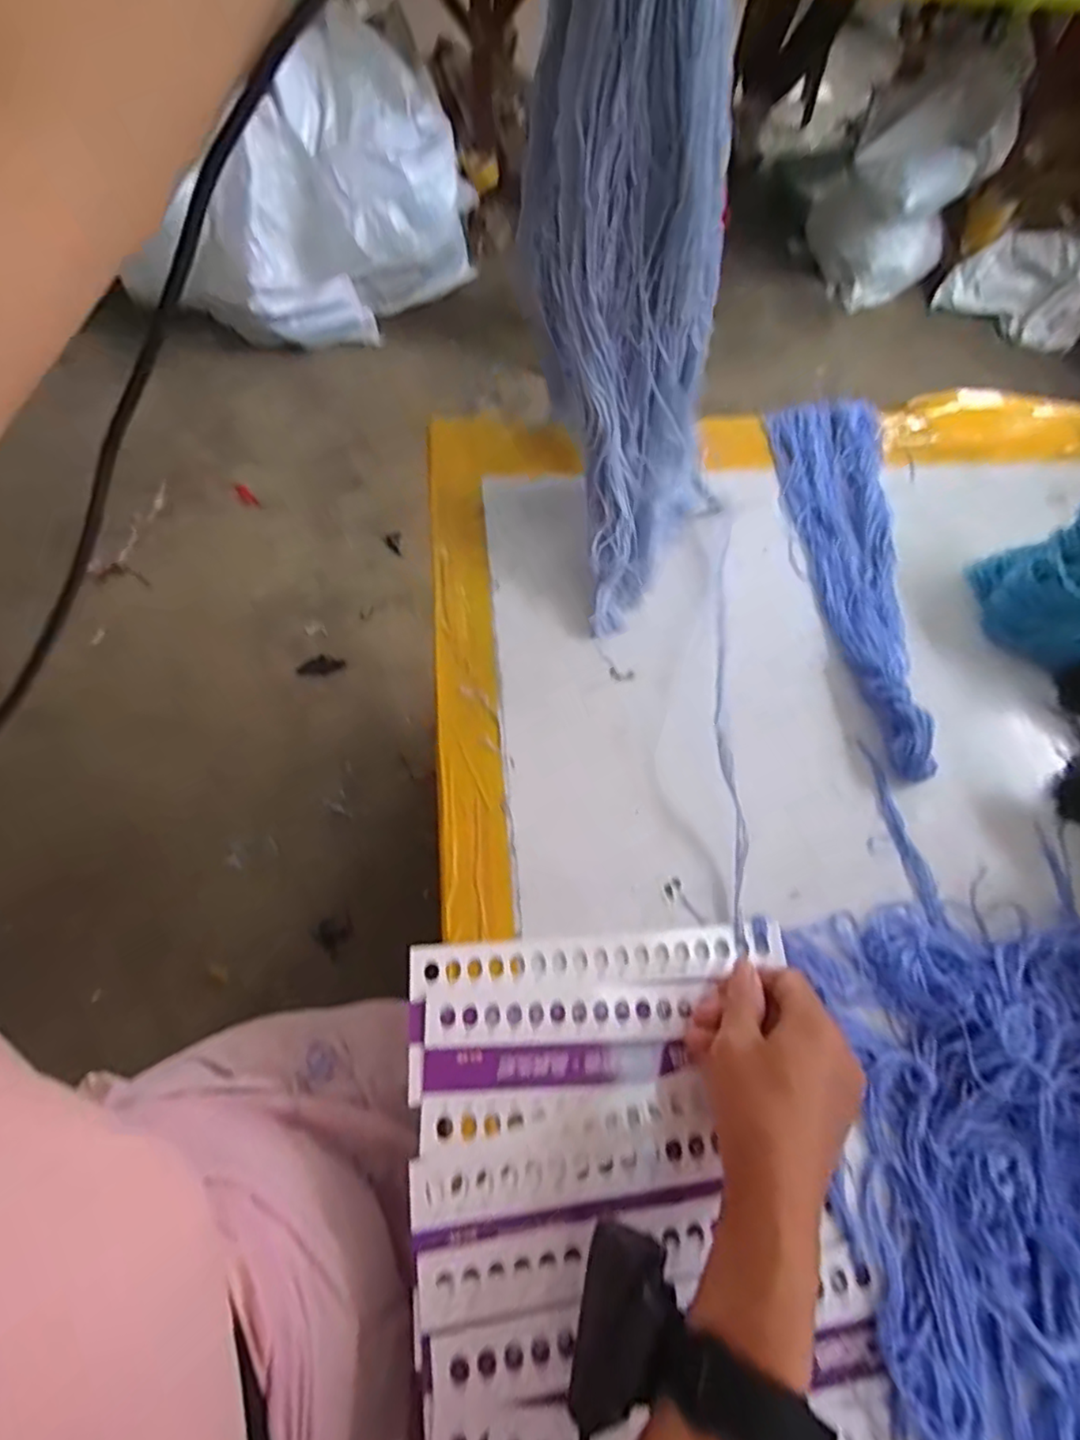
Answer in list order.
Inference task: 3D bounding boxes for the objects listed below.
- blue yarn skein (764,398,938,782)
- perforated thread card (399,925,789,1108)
[{"bbox_3d":[0.281,-0.149,0.562,0.100,0.030,0.422,5,63,0],"label":"blue yarn skein"},{"bbox_3d":[0.038,0.179,0.394,0.234,0.005,0.081,-2,63,-6],"label":"perforated thread card"}]

